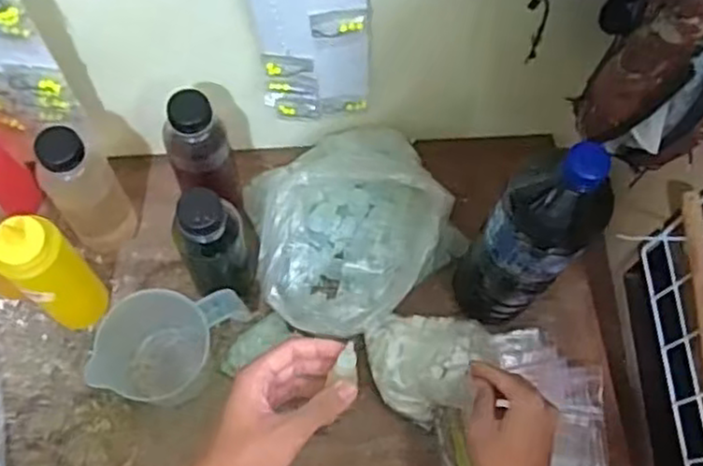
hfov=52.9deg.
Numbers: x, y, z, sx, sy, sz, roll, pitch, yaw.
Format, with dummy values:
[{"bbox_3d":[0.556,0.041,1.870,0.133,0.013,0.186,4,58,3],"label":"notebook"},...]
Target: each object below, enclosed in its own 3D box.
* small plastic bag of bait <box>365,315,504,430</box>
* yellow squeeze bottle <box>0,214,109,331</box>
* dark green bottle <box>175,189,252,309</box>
[{"bbox_3d":[0.073,0.129,0.707,0.121,0.083,0.101,22,68,6],"label":"small plastic bag of bait"},{"bbox_3d":[-0.281,0.040,0.671,0.053,0.185,0.060,41,71,13],"label":"yellow squeeze bottle"},{"bbox_3d":[-0.131,0.015,0.681,0.060,0.195,0.071,-11,68,-8],"label":"dark green bottle"}]

